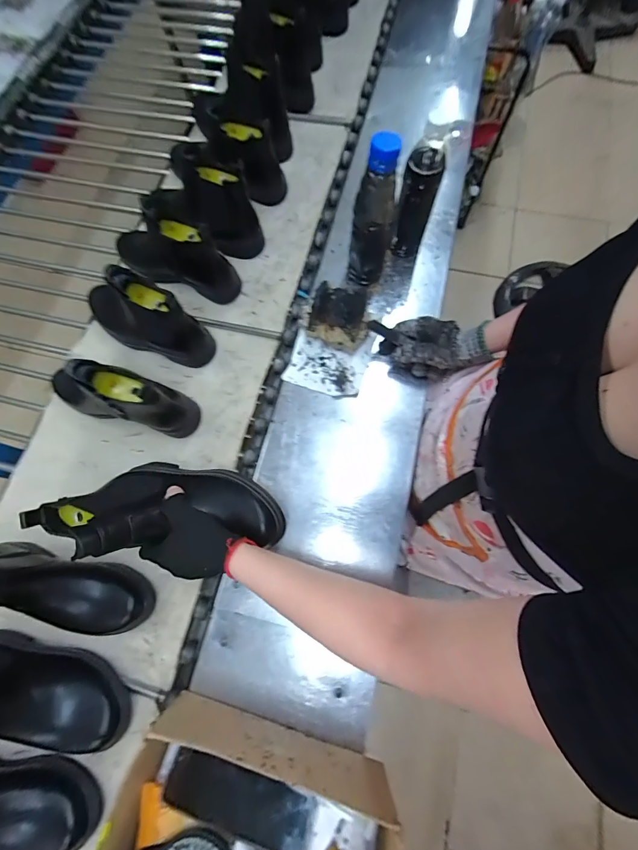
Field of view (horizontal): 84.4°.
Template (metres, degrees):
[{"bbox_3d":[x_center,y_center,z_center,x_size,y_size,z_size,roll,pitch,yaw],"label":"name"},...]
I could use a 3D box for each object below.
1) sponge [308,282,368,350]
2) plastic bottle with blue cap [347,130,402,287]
[{"bbox_3d":[0.034,-0.173,0.562,0.094,0.076,0.079,8,76,4],"label":"sponge"},{"bbox_3d":[0.081,-0.306,0.534,0.059,0.215,0.065,10,76,4],"label":"plastic bottle with blue cap"}]

